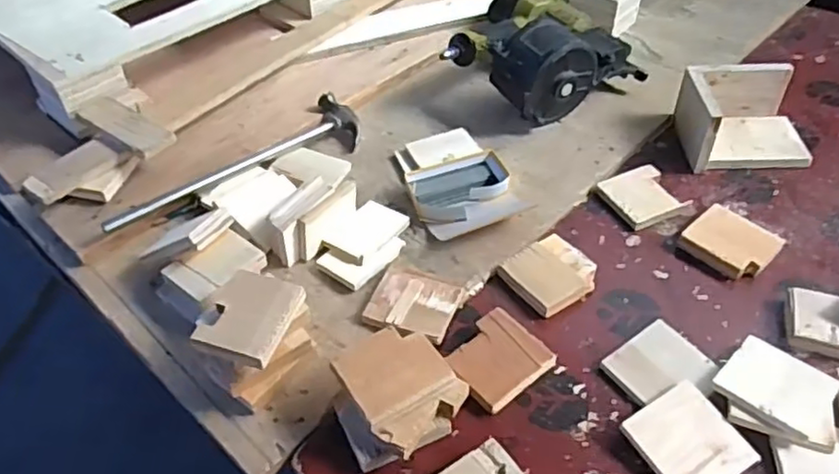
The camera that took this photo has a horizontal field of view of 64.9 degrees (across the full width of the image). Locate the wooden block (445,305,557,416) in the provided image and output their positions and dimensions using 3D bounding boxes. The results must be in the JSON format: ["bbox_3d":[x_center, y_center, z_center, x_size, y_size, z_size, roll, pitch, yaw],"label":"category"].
[{"bbox_3d":[0.078,0.125,0.674,0.092,0.016,0.083,-29,55,-25],"label":"wooden block"}]

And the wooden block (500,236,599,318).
[{"bbox_3d":[0.151,0.043,0.756,0.095,0.016,0.085,-28,55,-25],"label":"wooden block"}]

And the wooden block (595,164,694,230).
[{"bbox_3d":[0.285,-0.054,0.847,0.091,0.017,0.089,-18,51,-17],"label":"wooden block"}]

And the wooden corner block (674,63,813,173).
[{"bbox_3d":[0.445,-0.164,0.899,0.159,0.085,0.125,1,48,-1],"label":"wooden corner block"}]

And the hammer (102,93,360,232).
[{"bbox_3d":[-0.242,-0.099,0.870,0.362,0.036,0.092,-26,54,-23],"label":"hammer"}]

